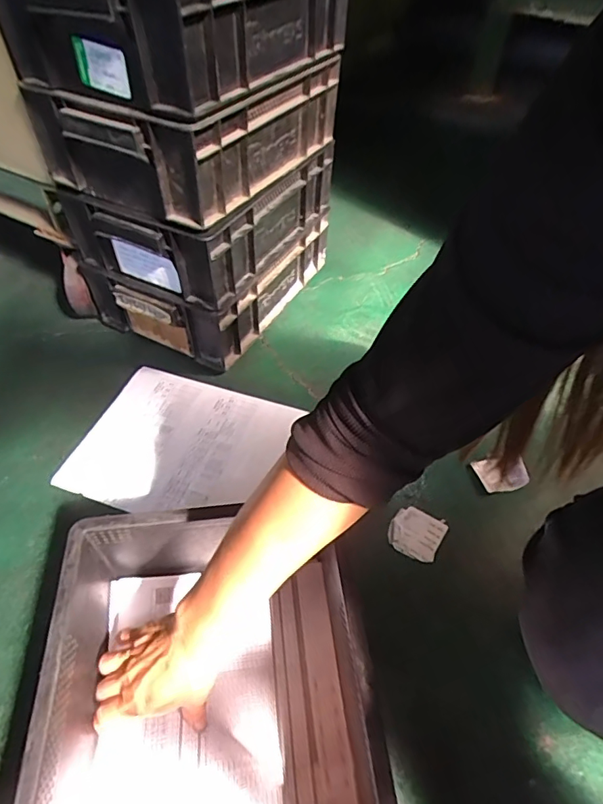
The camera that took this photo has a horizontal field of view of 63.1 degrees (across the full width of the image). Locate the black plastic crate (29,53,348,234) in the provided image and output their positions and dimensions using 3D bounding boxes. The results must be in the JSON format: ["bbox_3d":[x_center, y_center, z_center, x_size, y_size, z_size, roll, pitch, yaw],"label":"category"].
[{"bbox_3d":[-0.135,-0.374,0.640,0.238,0.113,0.339,21,52,16],"label":"black plastic crate"}]

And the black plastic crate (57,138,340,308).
[{"bbox_3d":[-0.134,-0.293,0.735,0.247,0.138,0.349,25,53,19],"label":"black plastic crate"}]

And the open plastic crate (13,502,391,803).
[{"bbox_3d":[-0.072,0.260,0.391,0.250,0.122,0.333,-7,51,-6],"label":"open plastic crate"}]

